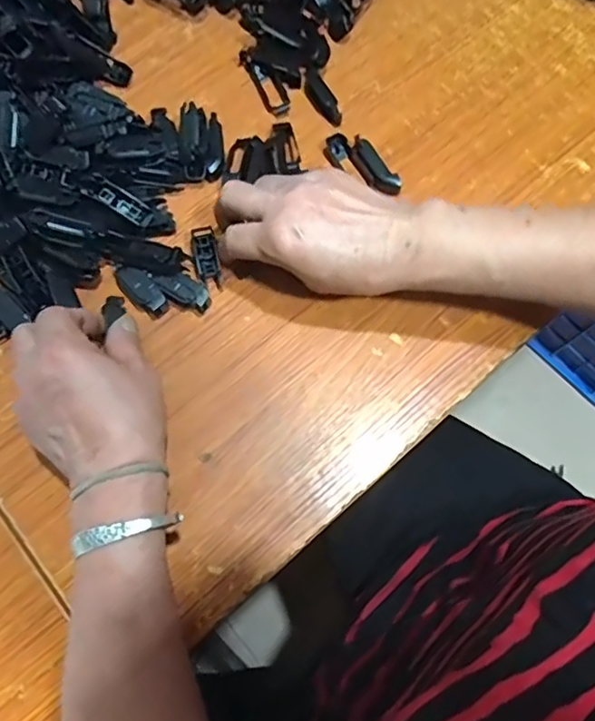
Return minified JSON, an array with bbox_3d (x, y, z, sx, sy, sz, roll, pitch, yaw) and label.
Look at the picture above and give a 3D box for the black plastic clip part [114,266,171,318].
[{"bbox_3d":[-0.115,-0.052,0.409,0.048,0.018,0.019,42,76,10],"label":"black plastic clip part"}]

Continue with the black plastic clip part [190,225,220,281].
[{"bbox_3d":[-0.068,-0.080,0.414,0.017,0.004,0.039,-10,84,-5],"label":"black plastic clip part"}]

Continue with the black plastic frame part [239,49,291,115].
[{"bbox_3d":[-0.026,-0.235,0.472,0.020,0.012,0.066,-27,76,-9],"label":"black plastic frame part"}]

